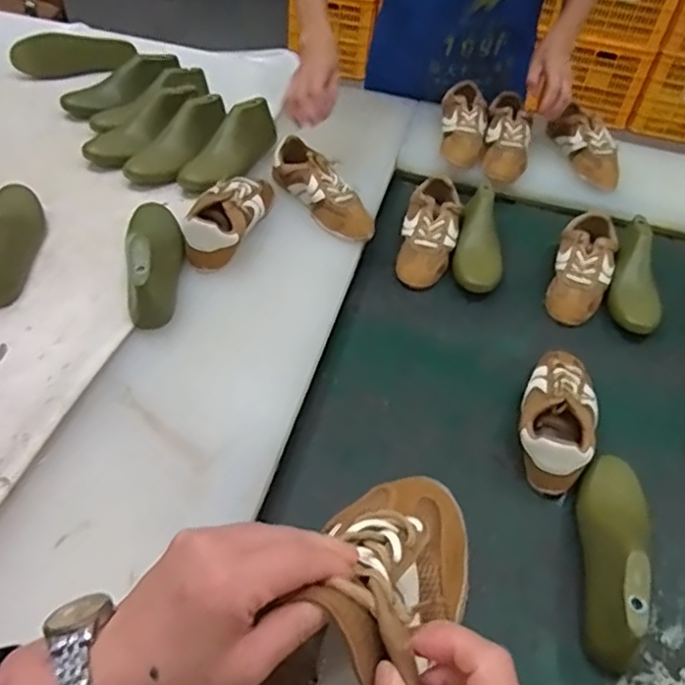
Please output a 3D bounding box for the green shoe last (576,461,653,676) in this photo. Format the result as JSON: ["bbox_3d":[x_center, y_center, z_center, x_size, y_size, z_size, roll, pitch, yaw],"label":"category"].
[{"bbox_3d":[0.277,0.203,0.654,0.066,0.073,0.235,21,48,13],"label":"green shoe last"}]

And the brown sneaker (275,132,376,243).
[{"bbox_3d":[-0.033,-0.243,0.995,0.068,0.069,0.205,-25,54,-27],"label":"brown sneaker"}]

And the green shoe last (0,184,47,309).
[{"bbox_3d":[-0.442,-0.156,0.852,0.067,0.076,0.235,-5,47,-12],"label":"green shoe last"}]

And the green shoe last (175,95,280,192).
[{"bbox_3d":[-0.182,-0.322,1.045,0.088,0.083,0.202,21,48,13],"label":"green shoe last"}]

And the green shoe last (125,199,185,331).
[{"bbox_3d":[-0.250,-0.126,0.841,0.075,0.080,0.232,-5,48,-12],"label":"green shoe last"}]

